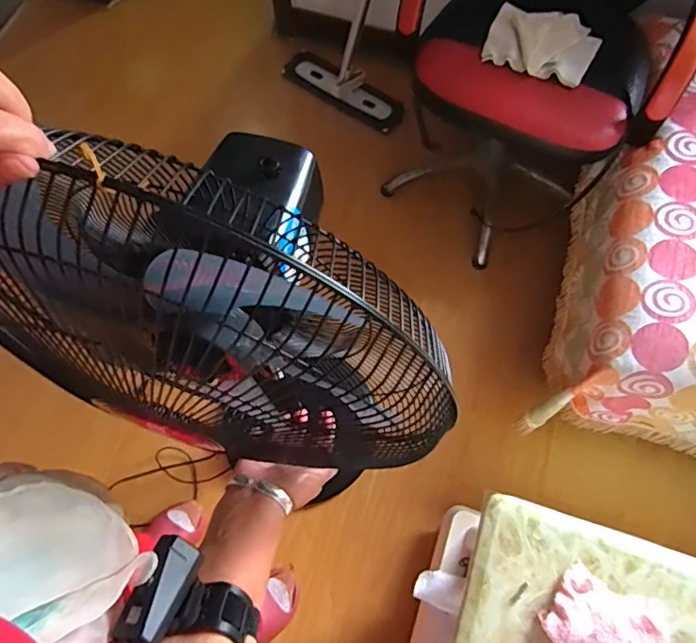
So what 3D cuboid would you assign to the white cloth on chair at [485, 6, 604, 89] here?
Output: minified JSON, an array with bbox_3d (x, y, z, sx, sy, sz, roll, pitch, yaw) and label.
[{"bbox_3d":[0.410,-0.589,1.121,0.222,0.042,0.183,23,71,9],"label":"white cloth on chair"}]

